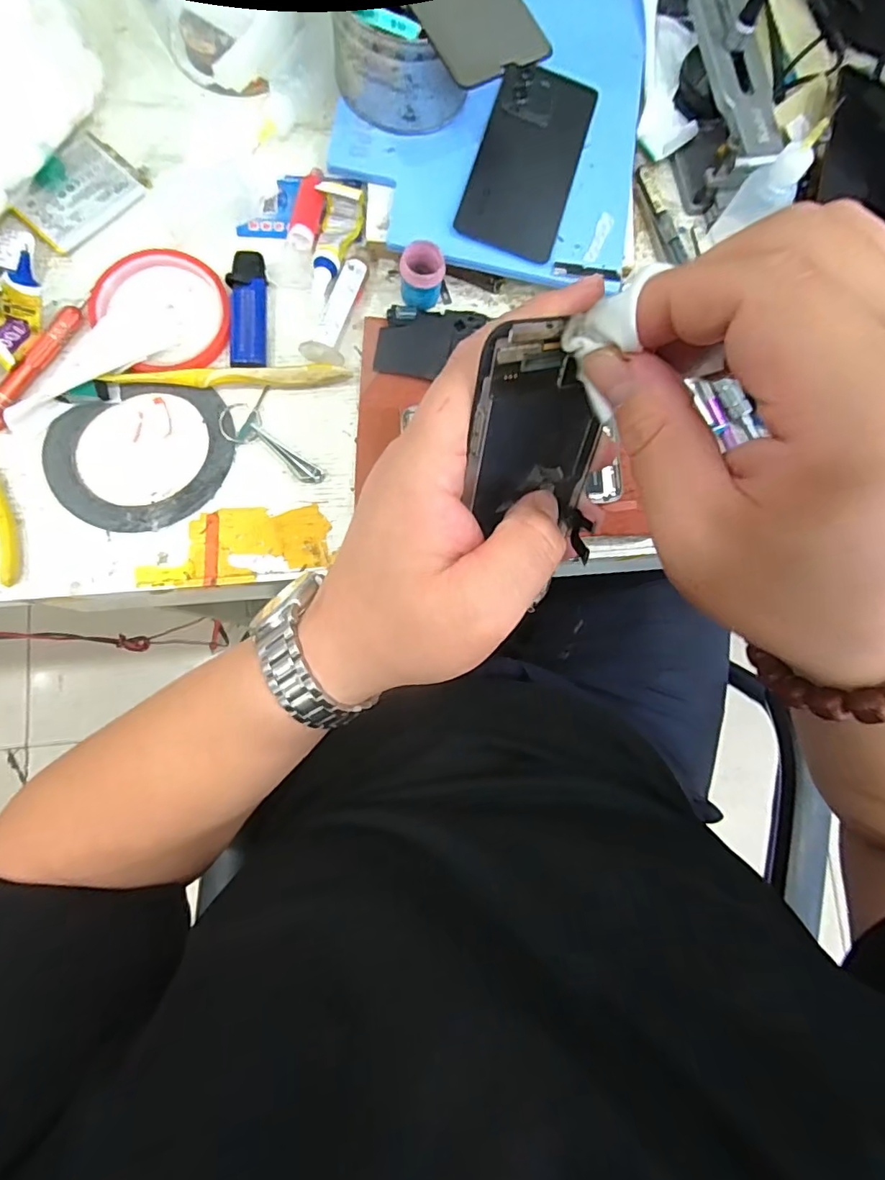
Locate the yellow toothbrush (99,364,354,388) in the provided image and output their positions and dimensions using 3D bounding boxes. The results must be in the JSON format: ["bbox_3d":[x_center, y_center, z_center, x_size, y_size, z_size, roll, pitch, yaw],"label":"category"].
[{"bbox_3d":[-0.143,-0.144,0.355,0.156,0.009,0.013,-2,86,-5],"label":"yellow toothbrush"}]

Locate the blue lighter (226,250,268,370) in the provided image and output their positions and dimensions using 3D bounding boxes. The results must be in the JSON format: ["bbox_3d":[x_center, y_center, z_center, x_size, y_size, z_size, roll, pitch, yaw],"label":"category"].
[{"bbox_3d":[-0.135,-0.194,0.363,0.024,0.011,0.084,-2,86,-4],"label":"blue lighter"}]

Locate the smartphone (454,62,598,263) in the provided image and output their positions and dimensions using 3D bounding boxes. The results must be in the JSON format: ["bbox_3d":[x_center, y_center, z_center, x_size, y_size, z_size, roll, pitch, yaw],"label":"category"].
[{"bbox_3d":[0.063,-0.316,0.384,0.072,0.010,0.157,17,84,-3],"label":"smartphone"}]

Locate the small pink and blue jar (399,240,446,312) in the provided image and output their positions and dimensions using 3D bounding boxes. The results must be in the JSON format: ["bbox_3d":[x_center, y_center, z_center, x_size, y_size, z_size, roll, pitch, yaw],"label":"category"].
[{"bbox_3d":[-0.015,-0.218,0.371,0.030,0.036,0.031,1,82,-6],"label":"small pink and blue jar"}]

